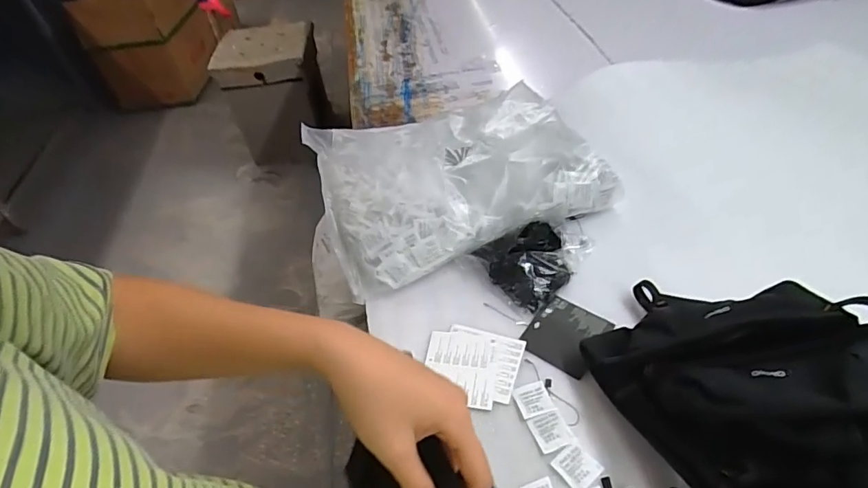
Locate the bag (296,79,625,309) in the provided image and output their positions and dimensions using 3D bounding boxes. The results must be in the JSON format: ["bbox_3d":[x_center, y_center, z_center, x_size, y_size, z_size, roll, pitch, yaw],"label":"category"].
[{"bbox_3d":[0.028,-0.132,0.799,0.438,0.075,0.352,-18,46,-10],"label":"bag"}]

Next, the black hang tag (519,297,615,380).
[{"bbox_3d":[0.168,0.114,0.623,0.087,0.007,0.093,25,54,29],"label":"black hang tag"}]

